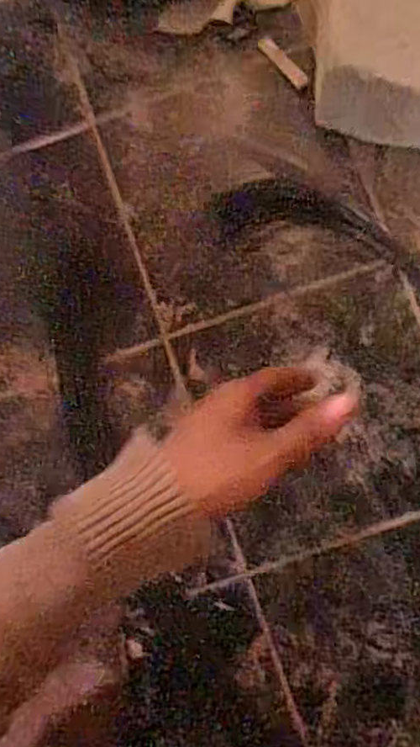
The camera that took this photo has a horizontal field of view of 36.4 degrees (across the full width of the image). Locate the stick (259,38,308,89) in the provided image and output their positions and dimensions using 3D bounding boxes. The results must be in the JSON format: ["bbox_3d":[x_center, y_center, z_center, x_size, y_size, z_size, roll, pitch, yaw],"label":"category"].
[{"bbox_3d":[0.062,-0.262,0.539,0.012,0.005,0.053,-44,84,-1],"label":"stick"}]

